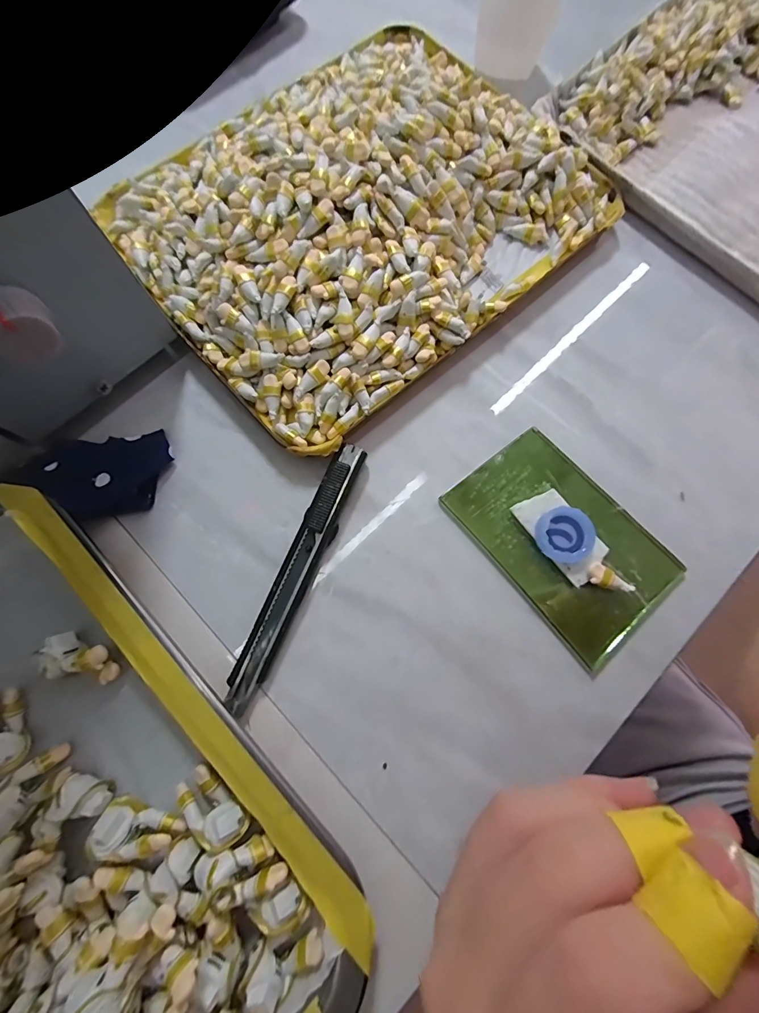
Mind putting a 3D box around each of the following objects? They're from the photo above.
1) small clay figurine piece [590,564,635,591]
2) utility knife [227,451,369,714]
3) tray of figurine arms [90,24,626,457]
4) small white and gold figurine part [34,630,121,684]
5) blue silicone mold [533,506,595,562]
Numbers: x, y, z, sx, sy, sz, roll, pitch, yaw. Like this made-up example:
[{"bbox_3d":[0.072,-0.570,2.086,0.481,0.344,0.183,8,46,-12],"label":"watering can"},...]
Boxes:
[{"bbox_3d":[0.108,0.035,0.184,0.021,0.007,0.010,21,78,5],"label":"small clay figurine piece"},{"bbox_3d":[-0.038,0.030,0.187,0.016,0.012,0.130,22,78,5],"label":"utility knife"},{"bbox_3d":[-0.011,-0.168,0.217,0.237,0.042,0.193,-40,80,-9],"label":"tray of figurine arms"},{"bbox_3d":[-0.129,0.066,0.170,0.030,0.015,0.016,16,77,4],"label":"small white and gold figurine part"},{"bbox_3d":[0.089,0.014,0.189,0.028,0.008,0.026,0,77,0],"label":"blue silicone mold"}]

